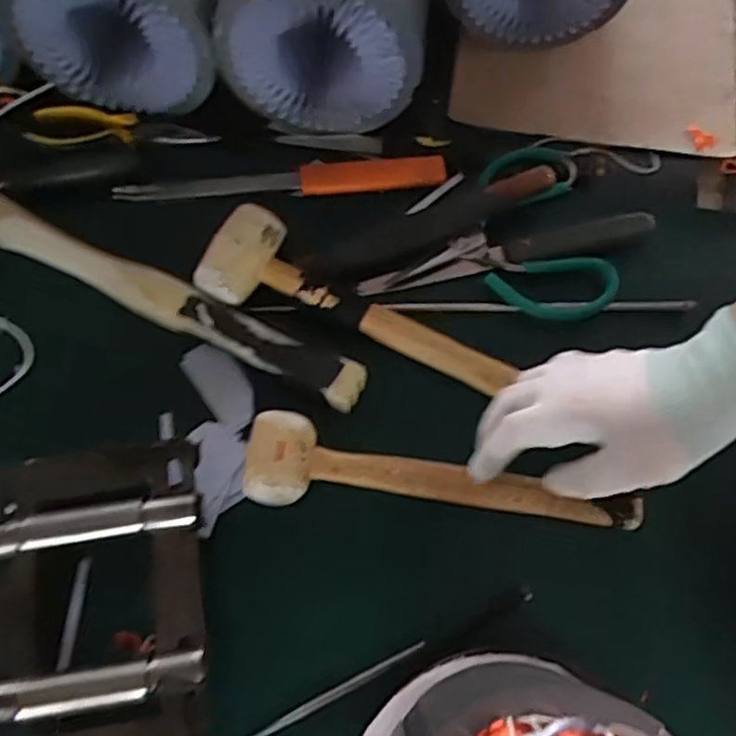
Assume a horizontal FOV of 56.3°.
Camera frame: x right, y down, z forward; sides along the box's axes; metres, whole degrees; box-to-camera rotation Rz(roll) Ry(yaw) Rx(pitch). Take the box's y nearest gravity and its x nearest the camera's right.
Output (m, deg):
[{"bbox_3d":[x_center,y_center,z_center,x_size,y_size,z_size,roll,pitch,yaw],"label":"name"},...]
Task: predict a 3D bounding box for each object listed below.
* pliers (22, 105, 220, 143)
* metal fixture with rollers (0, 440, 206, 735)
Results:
[{"bbox_3d":[-0.203,-0.202,0.572,0.149,0.009,0.039,1,71,-1],"label":"pliers"},{"bbox_3d":[-0.169,0.147,0.426,0.134,0.045,0.199,-6,71,-4],"label":"metal fixture with rollers"}]

